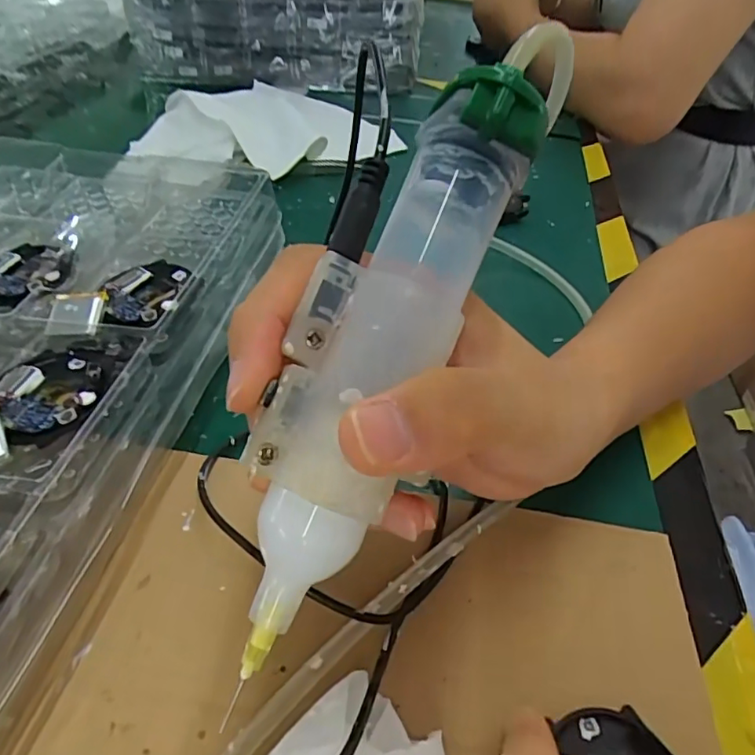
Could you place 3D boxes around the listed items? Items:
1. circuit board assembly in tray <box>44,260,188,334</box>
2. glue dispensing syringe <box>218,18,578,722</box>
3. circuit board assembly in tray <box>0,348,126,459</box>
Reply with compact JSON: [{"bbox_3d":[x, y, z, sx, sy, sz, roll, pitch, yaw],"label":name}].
[{"bbox_3d":[-0.110,-0.036,0.237,0.052,0.010,0.046,-5,44,-11],"label":"circuit board assembly in tray"},{"bbox_3d":[-0.002,-0.006,0.126,0.033,0.025,0.144,25,86,19],"label":"glue dispensing syringe"},{"bbox_3d":[-0.119,0.008,0.191,0.038,0.010,0.064,18,45,14],"label":"circuit board assembly in tray"}]

